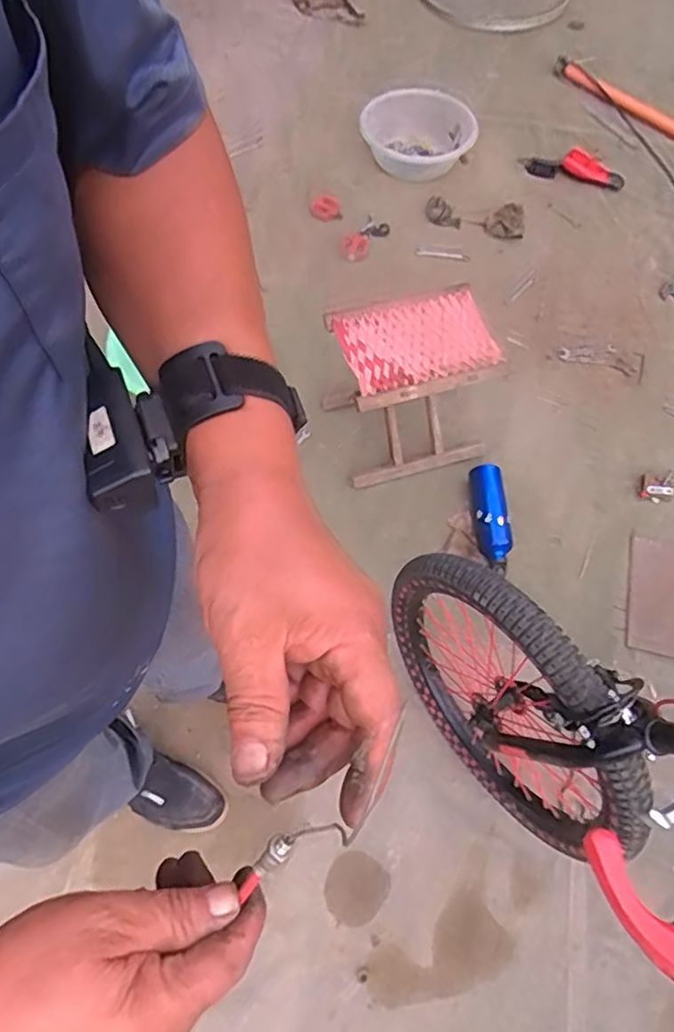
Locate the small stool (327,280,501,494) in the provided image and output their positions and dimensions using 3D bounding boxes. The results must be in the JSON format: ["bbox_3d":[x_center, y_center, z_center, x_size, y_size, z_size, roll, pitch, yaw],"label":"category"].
[{"bbox_3d":[0.160,-0.263,1.346,0.309,0.288,0.288,-19,66,-11],"label":"small stool"}]

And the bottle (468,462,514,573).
[{"bbox_3d":[0.329,-0.001,1.357,0.071,0.066,0.234,-1,64,-2],"label":"bottle"}]

